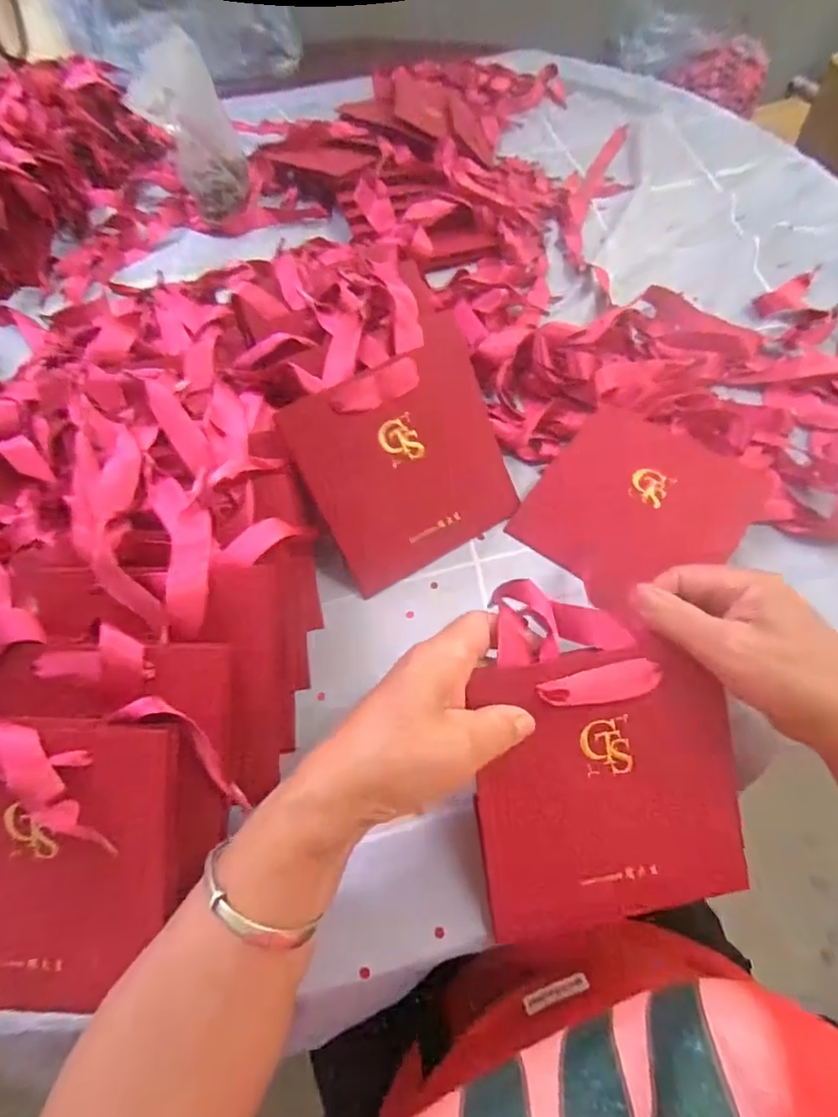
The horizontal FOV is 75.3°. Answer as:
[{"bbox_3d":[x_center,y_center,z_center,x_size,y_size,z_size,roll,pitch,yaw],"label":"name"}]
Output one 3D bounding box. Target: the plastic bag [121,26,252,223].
[{"bbox_3d":[-0.259,-0.494,0.631,0.085,0.137,0.104,-4,59,1],"label":"plastic bag"}]

